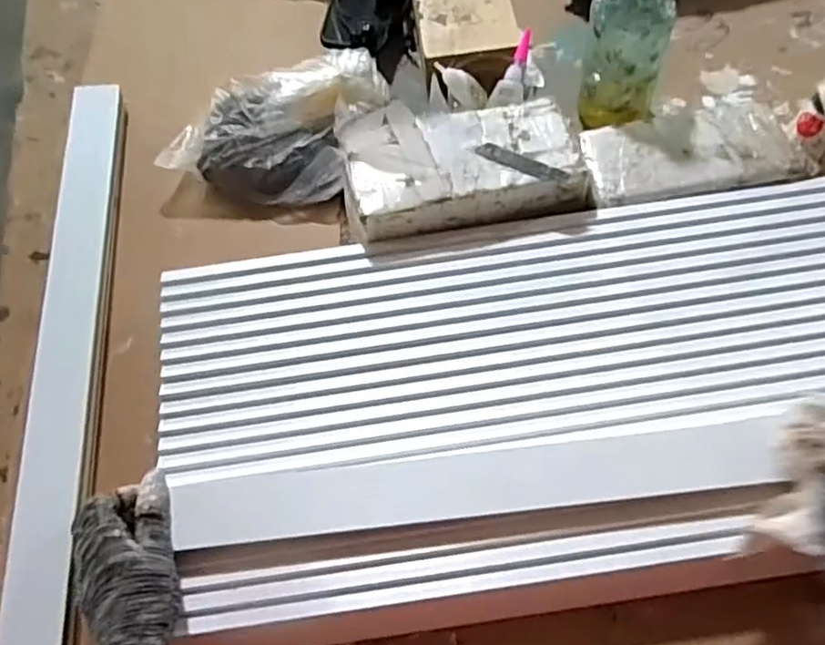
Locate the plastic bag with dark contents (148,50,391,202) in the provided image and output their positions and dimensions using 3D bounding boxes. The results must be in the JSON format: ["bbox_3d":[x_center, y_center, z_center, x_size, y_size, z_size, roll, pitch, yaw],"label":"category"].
[{"bbox_3d":[-0.146,-0.218,0.747,0.199,0.071,0.181,12,66,9],"label":"plastic bag with dark contents"}]

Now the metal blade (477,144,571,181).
[{"bbox_3d":[0.103,-0.149,0.641,0.090,0.006,0.019,23,59,12],"label":"metal blade"}]

